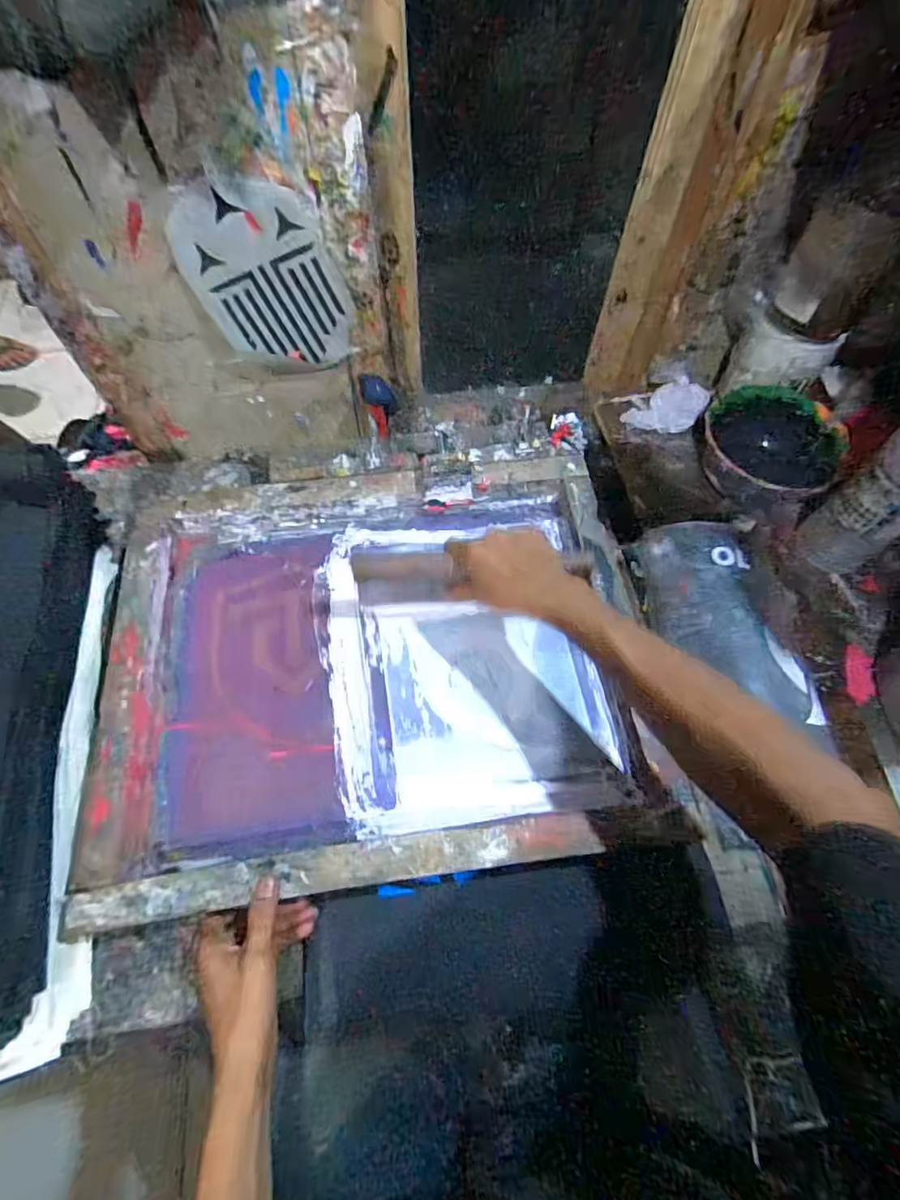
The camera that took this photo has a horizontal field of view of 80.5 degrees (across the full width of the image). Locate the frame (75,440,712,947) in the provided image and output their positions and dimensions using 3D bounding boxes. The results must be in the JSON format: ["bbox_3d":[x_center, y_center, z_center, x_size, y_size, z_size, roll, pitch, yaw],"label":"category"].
[{"bbox_3d":[-0.078,0.058,0.597,0.561,0.049,0.457,-7,62,-4],"label":"frame"}]

